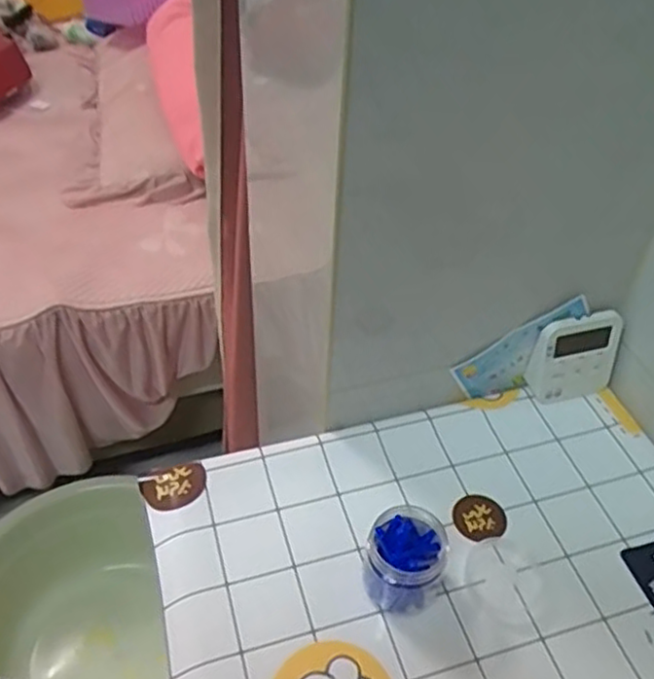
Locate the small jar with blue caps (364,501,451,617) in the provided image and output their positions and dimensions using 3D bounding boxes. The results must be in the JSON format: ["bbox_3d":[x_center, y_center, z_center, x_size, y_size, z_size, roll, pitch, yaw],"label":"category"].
[{"bbox_3d":[0.053,0.148,0.469,0.051,0.054,0.054,2,46,-2],"label":"small jar with blue caps"}]

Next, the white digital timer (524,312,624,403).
[{"bbox_3d":[0.213,0.014,0.597,0.077,0.078,0.017,-9,31,-11],"label":"white digital timer"}]

